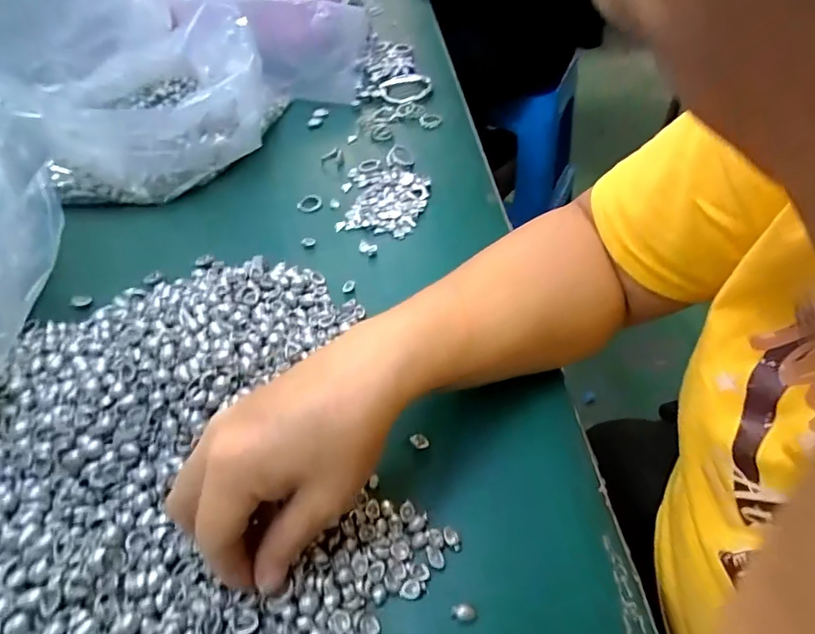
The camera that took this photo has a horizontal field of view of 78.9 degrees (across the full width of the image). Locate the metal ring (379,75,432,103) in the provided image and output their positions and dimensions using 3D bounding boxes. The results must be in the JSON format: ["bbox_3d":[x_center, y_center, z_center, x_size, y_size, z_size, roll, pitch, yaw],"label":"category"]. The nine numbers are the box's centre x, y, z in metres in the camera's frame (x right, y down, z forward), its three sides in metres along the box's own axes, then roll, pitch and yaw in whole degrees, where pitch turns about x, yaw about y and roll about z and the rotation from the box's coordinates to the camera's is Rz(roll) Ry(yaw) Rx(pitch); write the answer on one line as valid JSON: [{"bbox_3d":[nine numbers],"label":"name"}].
[{"bbox_3d":[-0.006,-0.260,0.560,0.055,0.004,0.059,-3,54,4],"label":"metal ring"}]

